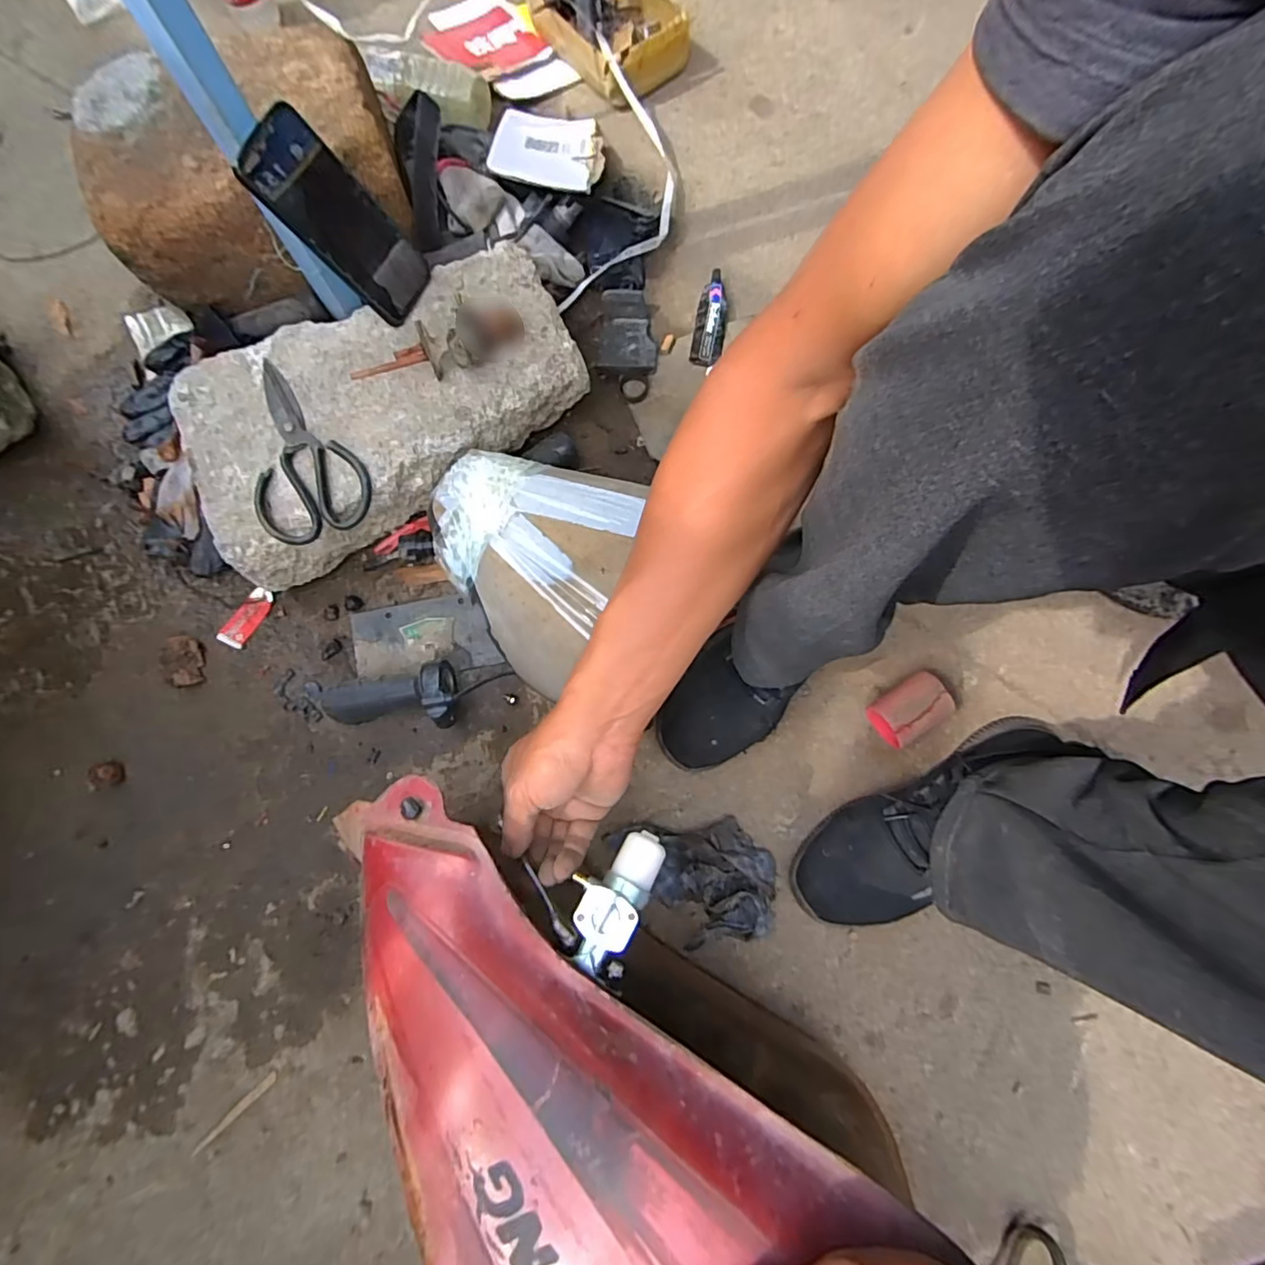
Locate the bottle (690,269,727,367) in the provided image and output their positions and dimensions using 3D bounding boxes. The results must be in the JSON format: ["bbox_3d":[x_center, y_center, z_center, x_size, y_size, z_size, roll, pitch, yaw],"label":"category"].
[{"bbox_3d":[0.096,-0.387,0.694,0.037,0.020,0.128,9,77,2],"label":"bottle"}]

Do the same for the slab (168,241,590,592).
[{"bbox_3d":[-0.256,-0.240,0.611,0.404,0.122,0.237,-24,78,-5],"label":"slab"}]

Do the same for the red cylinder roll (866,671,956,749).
[{"bbox_3d":[0.279,0.079,0.576,0.077,0.048,0.052,-34,79,-7],"label":"red cylinder roll"}]

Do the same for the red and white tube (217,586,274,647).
[{"bbox_3d":[-0.437,-0.018,0.640,0.032,0.005,0.071,30,79,6],"label":"red and white tube"}]

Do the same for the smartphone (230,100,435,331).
[{"bbox_3d":[-0.269,-0.383,0.531,0.013,0.169,0.082,29,86,39],"label":"smartphone"}]

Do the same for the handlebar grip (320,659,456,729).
[{"bbox_3d":[-0.247,0.067,0.585,0.142,0.057,0.067,-2,77,-2],"label":"handlebar grip"}]

